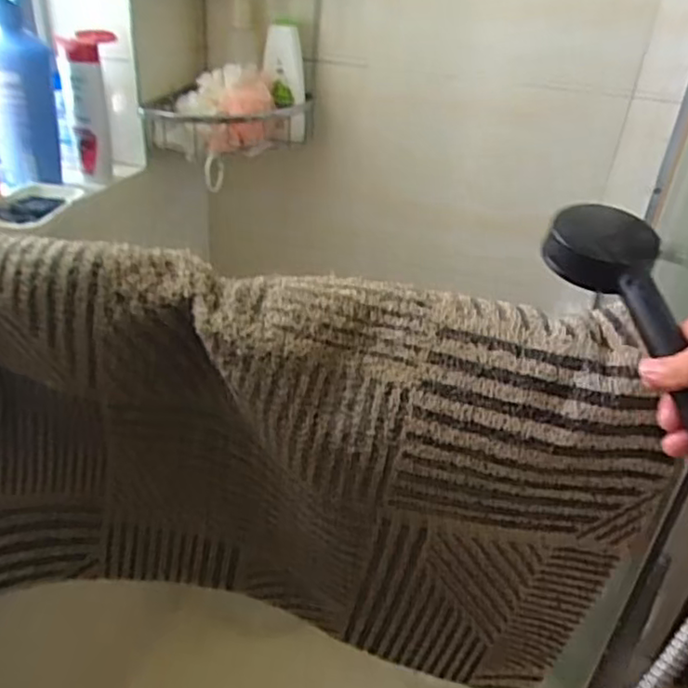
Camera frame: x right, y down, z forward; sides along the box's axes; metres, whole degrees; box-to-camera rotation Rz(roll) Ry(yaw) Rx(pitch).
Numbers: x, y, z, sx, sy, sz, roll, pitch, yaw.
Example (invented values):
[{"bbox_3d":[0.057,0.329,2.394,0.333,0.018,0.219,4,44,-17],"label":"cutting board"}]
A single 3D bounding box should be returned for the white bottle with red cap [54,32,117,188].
[{"bbox_3d":[-0.330,-0.312,0.849,0.067,0.174,0.069,-6,34,-17],"label":"white bottle with red cap"}]

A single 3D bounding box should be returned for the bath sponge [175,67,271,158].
[{"bbox_3d":[-0.160,-0.334,0.914,0.142,0.106,0.083,-5,33,-15],"label":"bath sponge"}]

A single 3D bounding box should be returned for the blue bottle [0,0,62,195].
[{"bbox_3d":[-0.388,-0.306,0.768,0.078,0.210,0.088,-9,35,-21],"label":"blue bottle"}]

